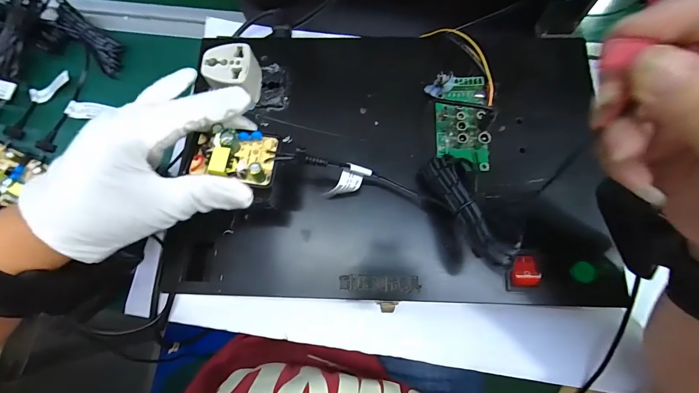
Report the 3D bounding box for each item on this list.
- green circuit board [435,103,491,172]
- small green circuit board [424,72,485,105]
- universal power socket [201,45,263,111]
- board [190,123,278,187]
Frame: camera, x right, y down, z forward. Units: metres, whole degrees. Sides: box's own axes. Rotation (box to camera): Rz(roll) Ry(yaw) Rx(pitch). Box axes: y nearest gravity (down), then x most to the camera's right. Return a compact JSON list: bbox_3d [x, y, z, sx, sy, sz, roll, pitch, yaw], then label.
[{"bbox_3d":[0.092,-0.050,0.263,0.040,0.019,0.055,1,72,2],"label":"green circuit board"},{"bbox_3d":[0.089,-0.090,0.269,0.048,0.018,0.016,11,73,5],"label":"small green circuit board"},{"bbox_3d":[-0.096,-0.100,0.268,0.038,0.032,0.034,4,73,3],"label":"universal power socket"},{"bbox_3d":[-0.075,-0.027,0.209,0.051,0.017,0.034,5,73,3],"label":"board"}]

